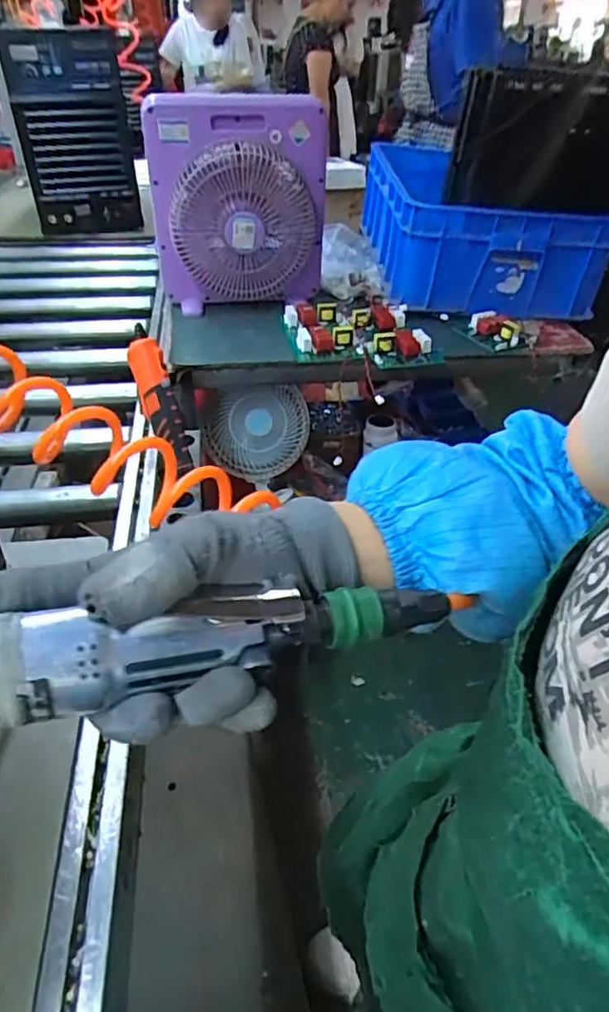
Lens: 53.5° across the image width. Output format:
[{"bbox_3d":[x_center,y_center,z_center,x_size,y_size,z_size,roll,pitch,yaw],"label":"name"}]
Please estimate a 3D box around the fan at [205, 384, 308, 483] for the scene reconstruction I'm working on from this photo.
[{"bbox_3d":[-0.084,-0.141,1.165,0.208,0.182,0.054,-17,41,-22],"label":"fan"}]

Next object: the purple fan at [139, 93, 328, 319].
[{"bbox_3d":[-0.109,-0.518,1.073,0.311,0.340,0.094,-6,38,-10],"label":"purple fan"}]

